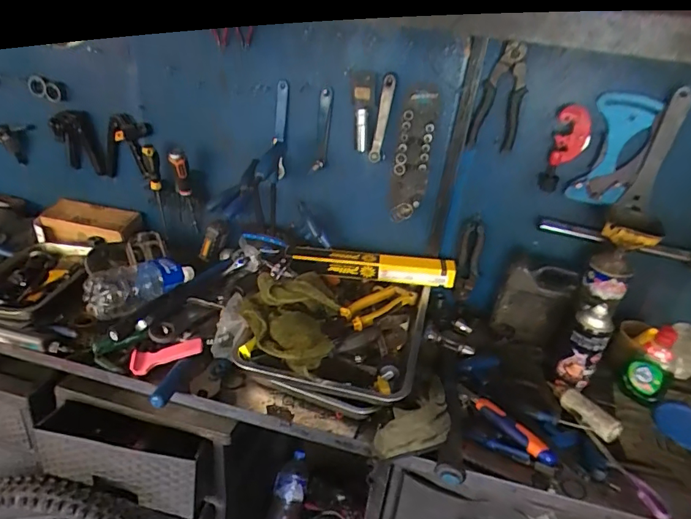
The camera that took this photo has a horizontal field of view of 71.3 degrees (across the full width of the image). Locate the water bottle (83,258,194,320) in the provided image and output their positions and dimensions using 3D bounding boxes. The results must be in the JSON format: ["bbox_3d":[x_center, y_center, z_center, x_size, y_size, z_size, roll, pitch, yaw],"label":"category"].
[{"bbox_3d":[-0.387,0.044,0.930,0.090,0.068,0.214,29,36,33],"label":"water bottle"}]

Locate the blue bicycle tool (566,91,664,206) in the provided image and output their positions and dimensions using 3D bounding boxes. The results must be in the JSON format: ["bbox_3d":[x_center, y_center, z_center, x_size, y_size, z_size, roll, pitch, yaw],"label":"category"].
[{"bbox_3d":[0.460,-0.188,0.834,0.094,0.186,0.020,12,30,9],"label":"blue bicycle tool"}]

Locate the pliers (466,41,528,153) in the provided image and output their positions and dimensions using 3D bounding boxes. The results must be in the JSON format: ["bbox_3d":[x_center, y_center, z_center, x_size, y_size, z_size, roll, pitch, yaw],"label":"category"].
[{"bbox_3d":[0.270,-0.278,0.835,0.082,0.185,0.012,5,32,0],"label":"pliers"}]

